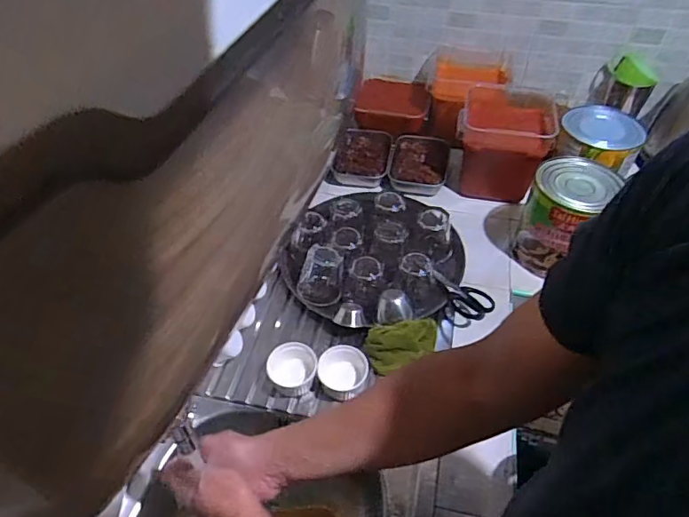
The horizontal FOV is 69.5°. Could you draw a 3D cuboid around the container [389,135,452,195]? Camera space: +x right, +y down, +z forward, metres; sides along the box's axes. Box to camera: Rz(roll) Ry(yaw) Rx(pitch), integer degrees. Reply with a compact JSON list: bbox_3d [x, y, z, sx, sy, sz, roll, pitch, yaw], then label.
[{"bbox_3d":[0.172,-0.211,1.129,0.129,0.047,0.183,8,48,6],"label":"container"}]

